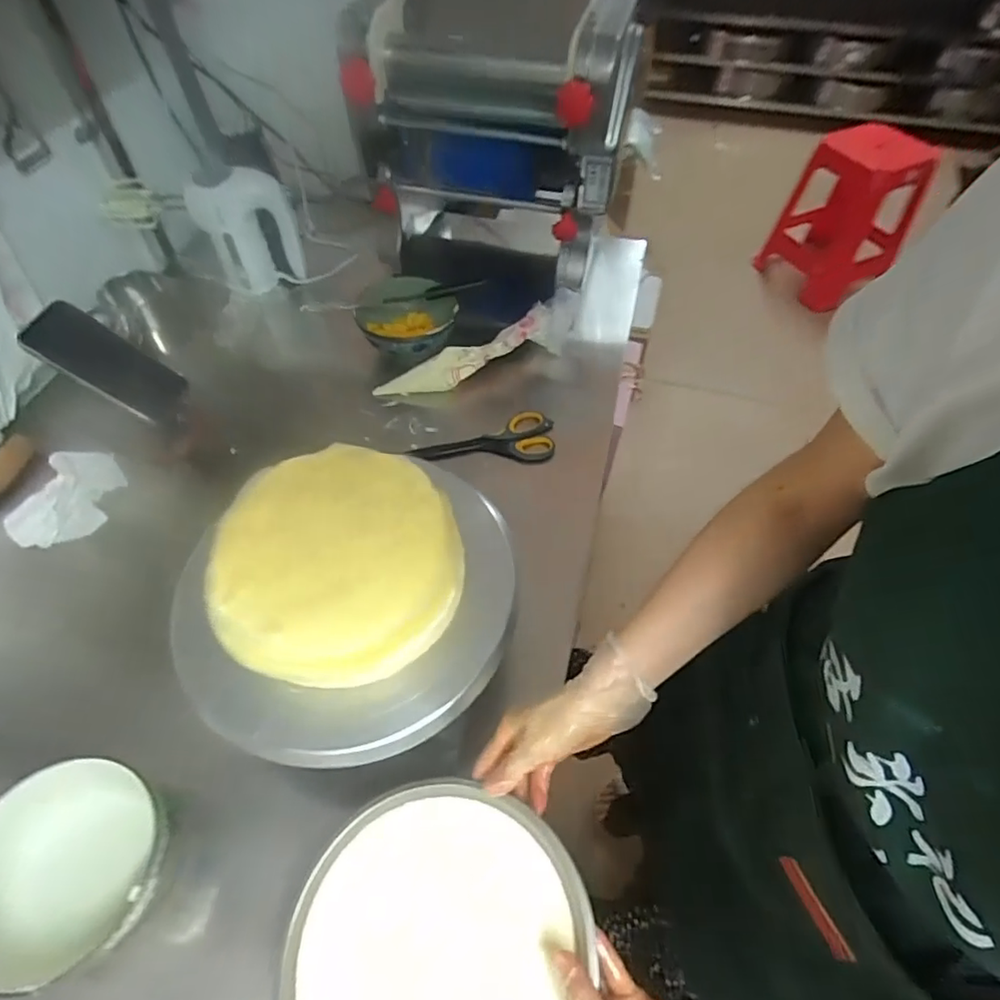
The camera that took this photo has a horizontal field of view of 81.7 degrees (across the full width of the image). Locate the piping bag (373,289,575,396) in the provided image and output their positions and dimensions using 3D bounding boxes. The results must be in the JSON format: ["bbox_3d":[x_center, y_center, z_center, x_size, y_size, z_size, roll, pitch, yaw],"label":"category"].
[{"bbox_3d":[-0.028,-0.219,0.837,0.312,0.064,0.057,-24,58,-16],"label":"piping bag"}]

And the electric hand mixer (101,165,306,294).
[{"bbox_3d":[-0.460,-0.425,0.914,0.266,0.167,0.086,-4,54,-2],"label":"electric hand mixer"}]

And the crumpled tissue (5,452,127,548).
[{"bbox_3d":[-0.525,-0.007,0.711,0.100,0.058,0.135,-8,55,-5],"label":"crumpled tissue"}]

